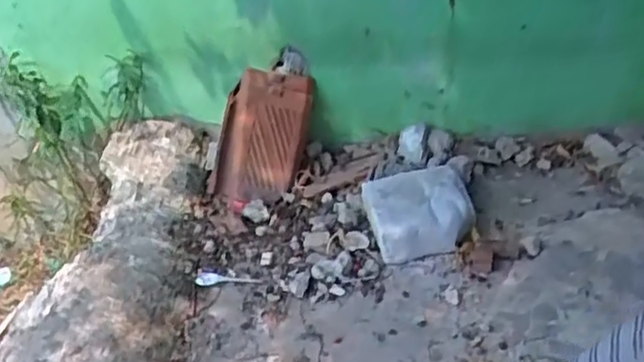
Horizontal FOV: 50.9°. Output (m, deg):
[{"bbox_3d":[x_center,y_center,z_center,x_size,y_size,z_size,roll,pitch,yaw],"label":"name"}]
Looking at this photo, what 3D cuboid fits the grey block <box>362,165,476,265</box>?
[{"bbox_3d":[0.217,0.061,1.500,0.217,0.099,0.210,-11,35,-9],"label":"grey block"}]

